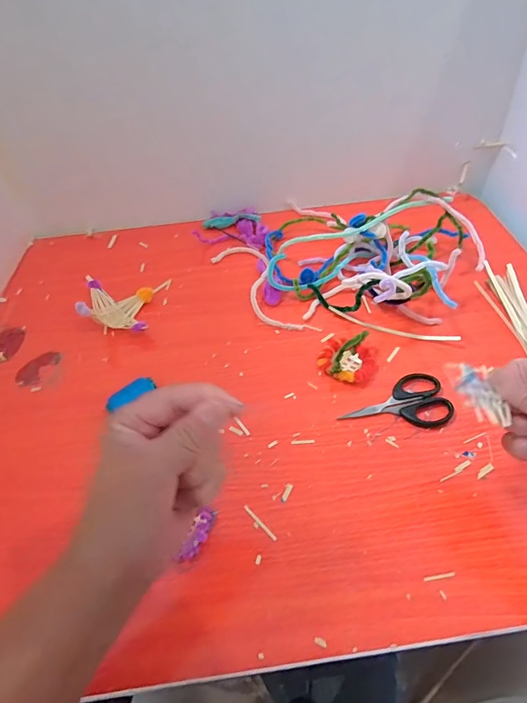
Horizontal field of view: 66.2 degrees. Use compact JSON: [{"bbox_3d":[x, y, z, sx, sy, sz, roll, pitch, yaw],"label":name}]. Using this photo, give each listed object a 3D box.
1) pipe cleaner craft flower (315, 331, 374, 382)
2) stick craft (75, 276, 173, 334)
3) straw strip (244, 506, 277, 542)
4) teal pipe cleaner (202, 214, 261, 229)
[{"bbox_3d":[0.094,0.002,0.449,0.060,0.041,0.054,13,53,14],"label":"pipe cleaner craft flower"},{"bbox_3d":[-0.184,-0.071,0.531,0.092,0.037,0.103,5,52,8],"label":"stick craft"},{"bbox_3d":[-0.003,0.151,0.359,0.004,0.004,0.040,-37,58,-23],"label":"straw strip"},{"bbox_3d":[-0.051,-0.207,0.640,0.091,0.011,0.026,-5,51,0],"label":"teal pipe cleaner"}]

